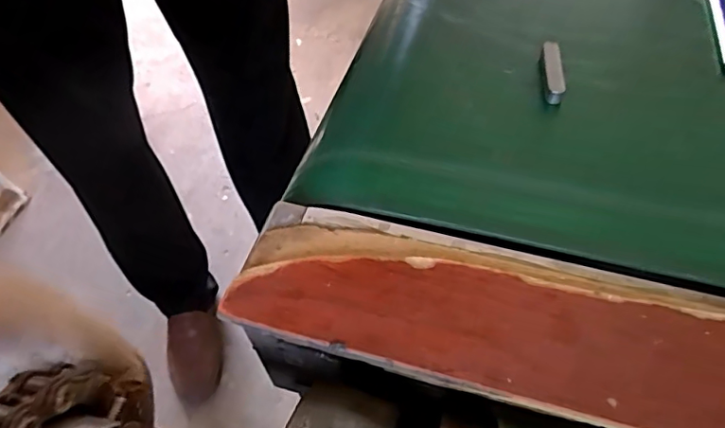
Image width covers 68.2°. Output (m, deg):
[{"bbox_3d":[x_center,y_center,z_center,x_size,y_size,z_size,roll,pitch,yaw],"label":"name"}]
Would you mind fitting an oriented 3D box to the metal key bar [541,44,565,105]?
[{"bbox_3d":[0.071,-0.054,0.202,0.006,0.009,0.029,4,54,8],"label":"metal key bar"}]

